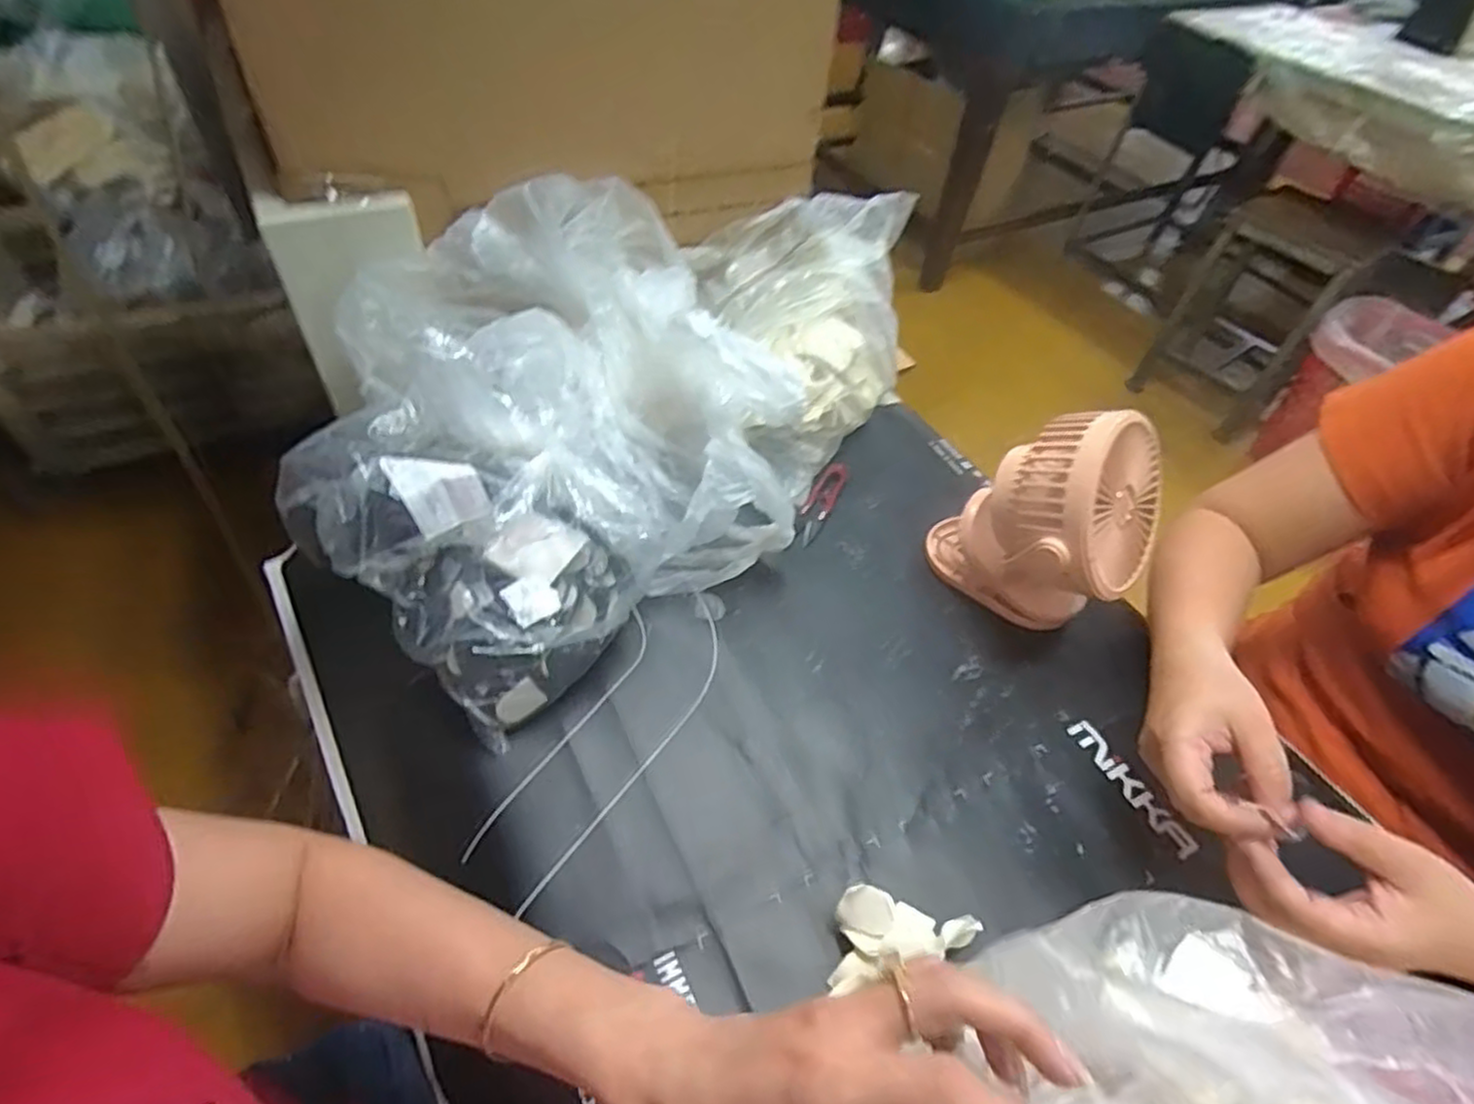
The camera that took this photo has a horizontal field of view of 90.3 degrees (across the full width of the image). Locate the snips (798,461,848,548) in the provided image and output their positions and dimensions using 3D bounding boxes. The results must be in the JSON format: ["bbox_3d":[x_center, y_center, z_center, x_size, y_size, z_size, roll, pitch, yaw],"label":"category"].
[{"bbox_3d":[0.073,-0.044,0.644,0.022,0.010,0.101,22,51,13],"label":"snips"}]

